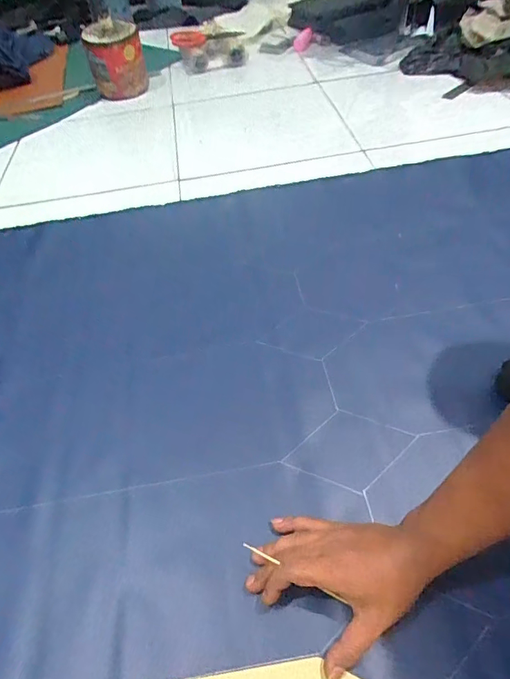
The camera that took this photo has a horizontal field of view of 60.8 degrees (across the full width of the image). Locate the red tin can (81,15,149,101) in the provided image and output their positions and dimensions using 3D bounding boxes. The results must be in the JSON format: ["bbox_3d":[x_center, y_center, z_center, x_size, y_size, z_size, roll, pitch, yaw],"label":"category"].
[{"bbox_3d":[-0.357,-0.721,1.130,0.138,0.171,0.134,-13,52,-5],"label":"red tin can"}]

